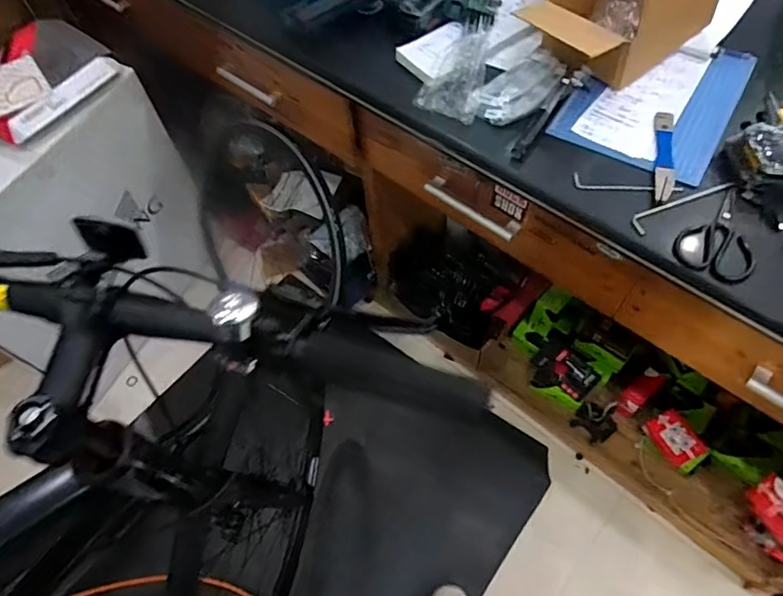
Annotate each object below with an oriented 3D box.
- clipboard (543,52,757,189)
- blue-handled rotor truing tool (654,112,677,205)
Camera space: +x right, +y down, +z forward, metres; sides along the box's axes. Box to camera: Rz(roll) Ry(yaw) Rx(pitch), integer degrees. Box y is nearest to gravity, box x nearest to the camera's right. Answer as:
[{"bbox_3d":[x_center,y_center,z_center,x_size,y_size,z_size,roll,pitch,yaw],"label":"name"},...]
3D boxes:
[{"bbox_3d":[0.405,-0.307,0.801,0.219,0.010,0.301,28,65,19],"label":"clipboard"},{"bbox_3d":[0.388,-0.203,0.738,0.026,0.005,0.179,11,61,10],"label":"blue-handled rotor truing tool"}]

